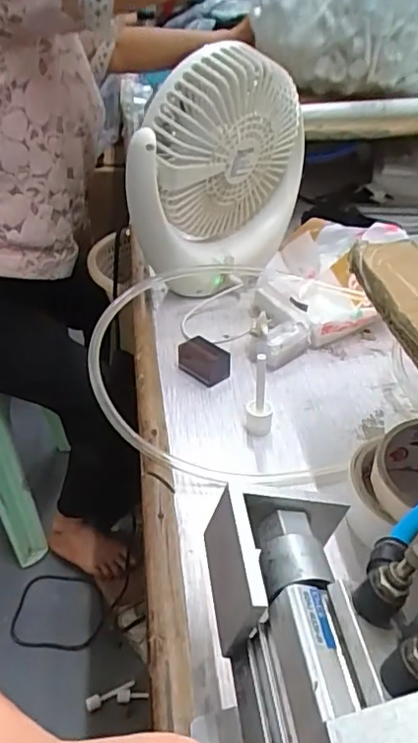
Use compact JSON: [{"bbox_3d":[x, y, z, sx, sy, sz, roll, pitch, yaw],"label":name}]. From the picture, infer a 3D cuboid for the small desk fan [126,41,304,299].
[{"bbox_3d":[0.008,-0.175,0.540,0.080,0.203,0.202,22,43,30],"label":"small desk fan"}]

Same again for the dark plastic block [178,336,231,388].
[{"bbox_3d":[-0.005,-0.007,0.471,0.025,0.026,0.040,-27,43,-29],"label":"dark plastic block"}]

